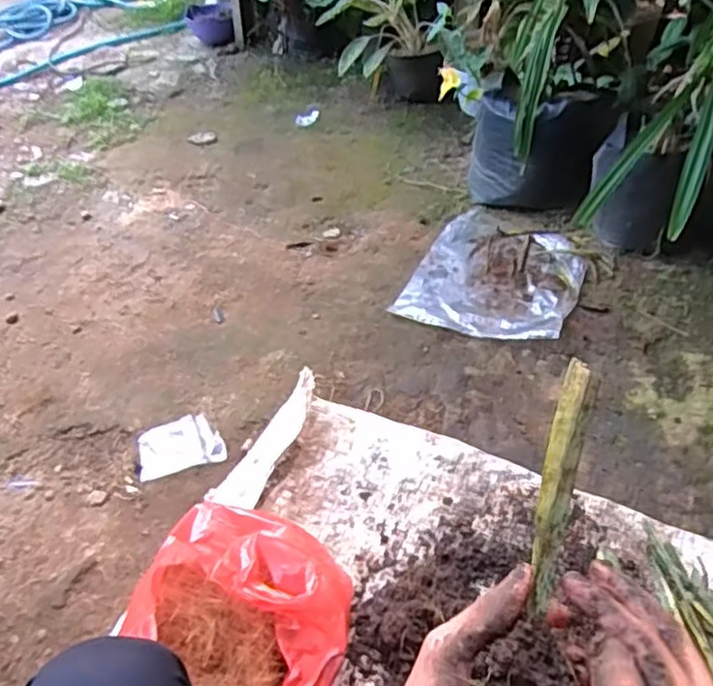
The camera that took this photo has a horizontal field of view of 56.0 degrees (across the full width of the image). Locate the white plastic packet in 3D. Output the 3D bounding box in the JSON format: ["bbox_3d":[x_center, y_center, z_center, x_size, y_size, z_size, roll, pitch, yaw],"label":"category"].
[{"bbox_3d":[-0.301,0.173,1.139,0.145,0.022,0.098,-11,41,-12],"label":"white plastic packet"}]

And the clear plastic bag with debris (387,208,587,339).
[{"bbox_3d":[0.299,-0.148,1.412,0.332,0.034,0.388,18,44,21],"label":"clear plastic bag with debris"}]

